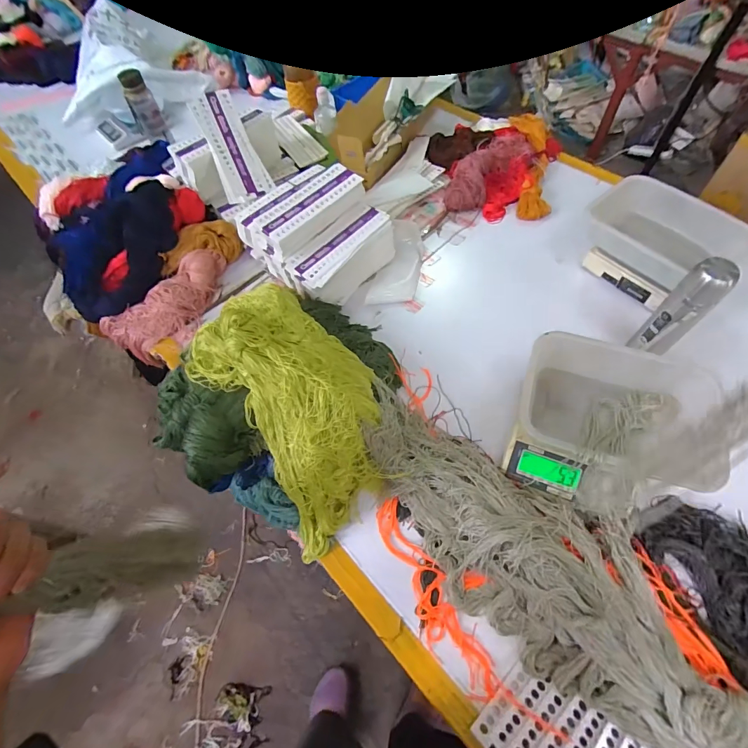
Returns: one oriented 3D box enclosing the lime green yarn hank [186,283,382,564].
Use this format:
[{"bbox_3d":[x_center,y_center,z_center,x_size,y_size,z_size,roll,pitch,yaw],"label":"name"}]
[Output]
[{"bbox_3d":[-0.131,0.034,0.683,0.263,0.184,0.436,-33,63,-16],"label":"lime green yarn hank"}]

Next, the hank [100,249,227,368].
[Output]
[{"bbox_3d":[-0.442,-0.153,0.886,0.148,0.091,0.304,38,68,22],"label":"hank"}]

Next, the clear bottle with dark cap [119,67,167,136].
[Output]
[{"bbox_3d":[-0.670,-0.782,1.138,0.071,0.159,0.059,-22,34,-10],"label":"clear bottle with dark cap"}]

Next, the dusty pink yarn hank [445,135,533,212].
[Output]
[{"bbox_3d":[0.298,-0.545,1.037,0.119,0.068,0.298,36,68,22],"label":"dusty pink yarn hank"}]

